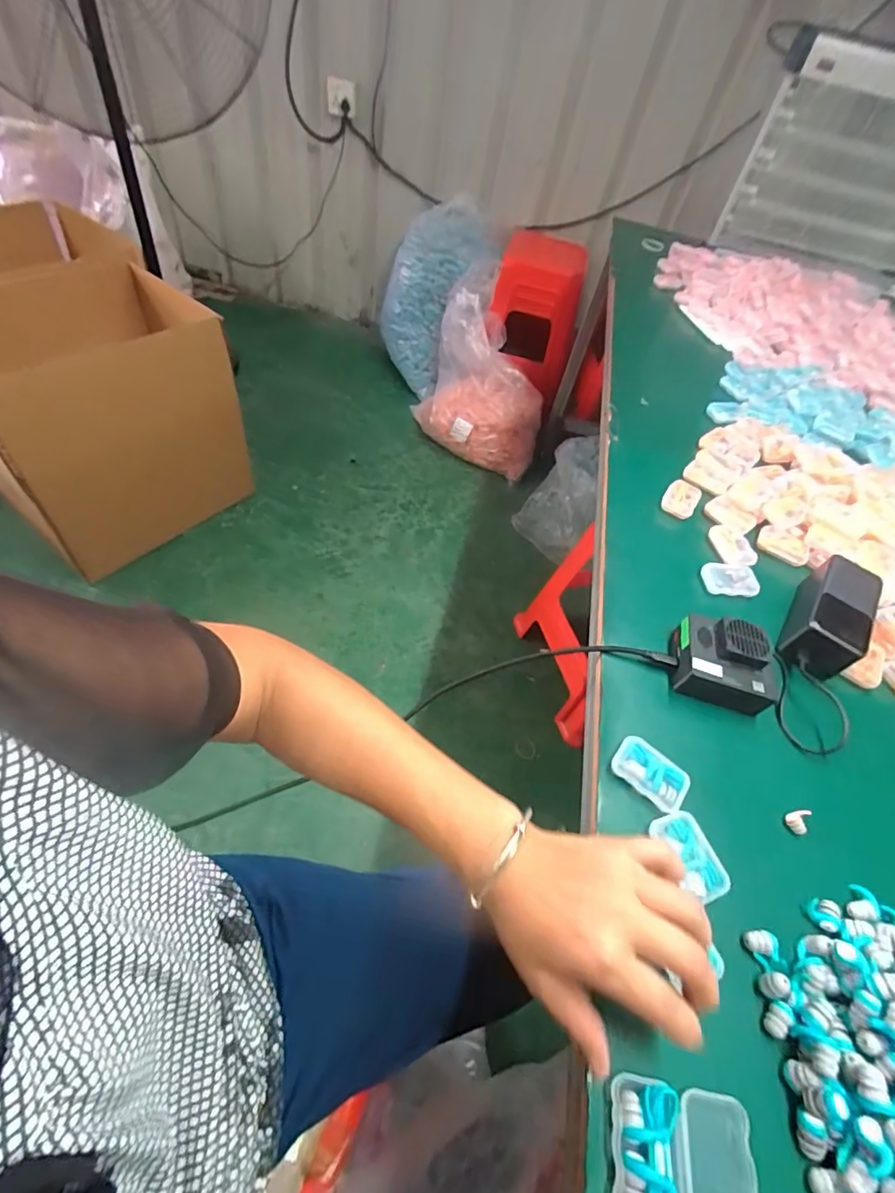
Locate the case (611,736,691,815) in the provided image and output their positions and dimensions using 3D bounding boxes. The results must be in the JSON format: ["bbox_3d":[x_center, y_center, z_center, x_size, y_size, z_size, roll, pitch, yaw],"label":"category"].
[{"bbox_3d":[0.156,0.137,0.387,0.056,0.018,0.035,37,55,16],"label":"case"}]

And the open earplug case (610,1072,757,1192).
[{"bbox_3d":[0.123,0.291,0.260,0.075,0.013,0.055,15,52,-1],"label":"open earplug case"}]

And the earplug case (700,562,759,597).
[{"bbox_3d":[0.304,-0.018,0.538,0.058,0.011,0.039,5,52,-8],"label":"earplug case"}]

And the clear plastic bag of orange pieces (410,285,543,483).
[{"bbox_3d":[0.127,-0.720,1.739,0.452,0.398,0.423,18,52,2],"label":"clear plastic bag of orange pieces"}]

